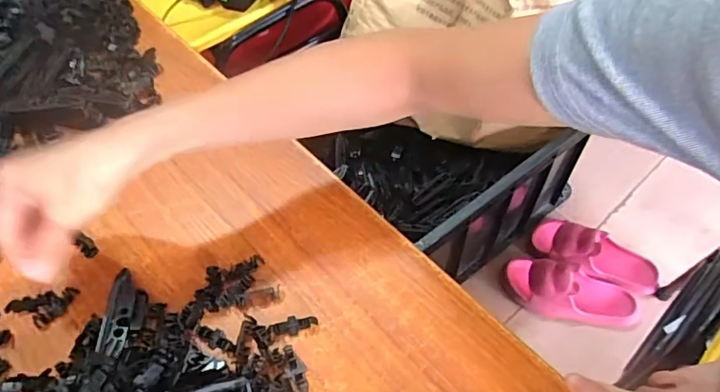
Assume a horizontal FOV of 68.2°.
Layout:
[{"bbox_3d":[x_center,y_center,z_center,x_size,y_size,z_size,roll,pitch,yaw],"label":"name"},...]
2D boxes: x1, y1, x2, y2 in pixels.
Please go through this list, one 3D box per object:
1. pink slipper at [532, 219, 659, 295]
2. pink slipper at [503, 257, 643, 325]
[{"bbox_3d":[0.442,0.107,0.997,0.227,0.063,0.081,28,64,20],"label":"pink slipper"},{"bbox_3d":[0.386,0.175,0.966,0.235,0.071,0.097,16,60,14],"label":"pink slipper"}]

